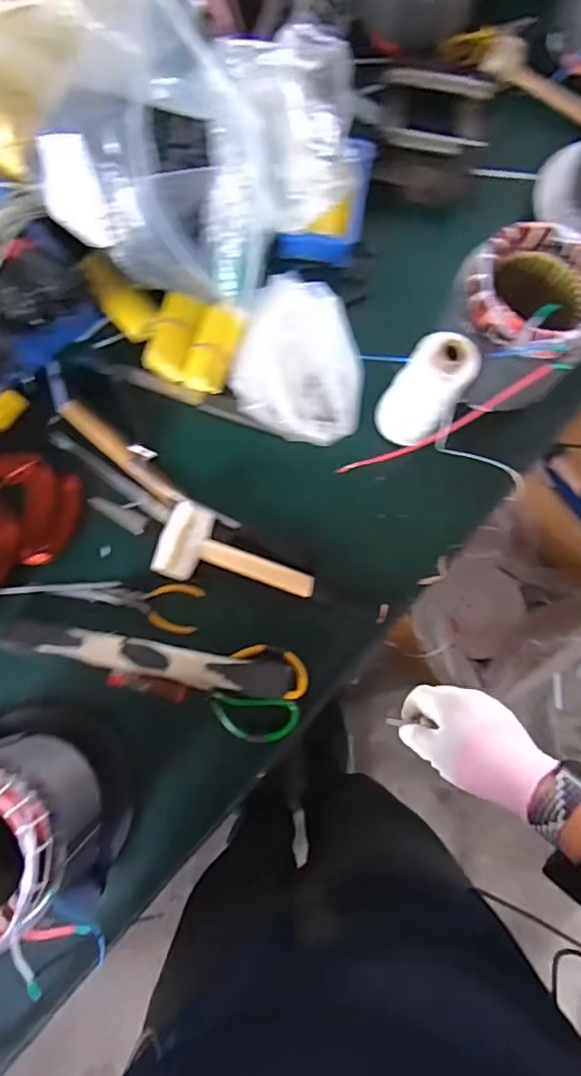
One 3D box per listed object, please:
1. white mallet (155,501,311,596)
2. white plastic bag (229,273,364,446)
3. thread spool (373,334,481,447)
[{"bbox_3d":[-0.058,0.021,0.626,0.176,0.057,0.082,14,81,0],"label":"white mallet"},{"bbox_3d":[0.009,-0.197,0.648,0.155,0.084,0.162,10,81,-1],"label":"white plastic bag"},{"bbox_3d":[0.144,-0.158,0.604,0.070,0.166,0.058,33,82,3],"label":"thread spool"}]

